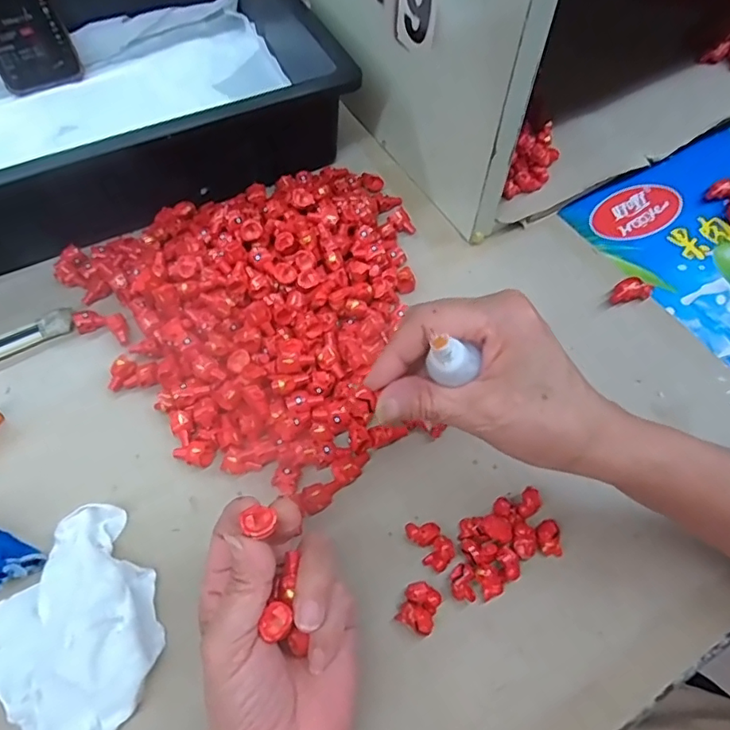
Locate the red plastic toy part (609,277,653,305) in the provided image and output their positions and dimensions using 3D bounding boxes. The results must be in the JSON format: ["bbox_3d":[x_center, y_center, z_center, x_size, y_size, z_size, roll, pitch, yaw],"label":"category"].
[{"bbox_3d":[0.212,-0.060,0.437,0.035,0.013,0.017,-13,61,-8],"label":"red plastic toy part"}]

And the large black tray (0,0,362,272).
[{"bbox_3d":[-0.269,-0.244,0.494,0.443,0.090,0.308,-24,63,-13],"label":"large black tray"}]

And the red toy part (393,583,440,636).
[{"bbox_3d":[0.032,0.141,0.318,0.021,0.008,0.026,20,62,10],"label":"red toy part"}]

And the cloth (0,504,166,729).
[{"bbox_3d":[-0.160,0.146,0.300,0.096,0.032,0.114,-41,68,-21],"label":"cloth"}]

